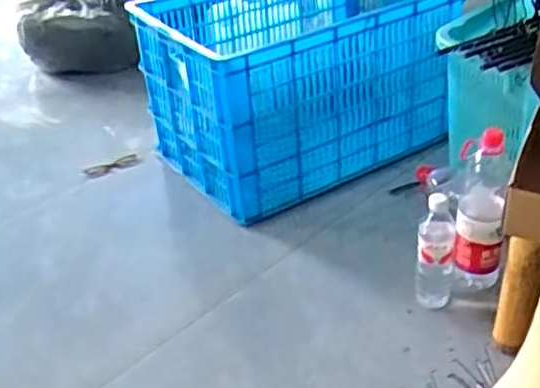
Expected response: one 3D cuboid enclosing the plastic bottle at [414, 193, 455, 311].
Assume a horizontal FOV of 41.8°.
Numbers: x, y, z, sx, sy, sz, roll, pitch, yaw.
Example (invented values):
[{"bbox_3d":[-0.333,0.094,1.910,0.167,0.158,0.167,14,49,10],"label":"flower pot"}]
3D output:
[{"bbox_3d":[0.279,0.106,1.192,0.060,0.217,0.060,3,34,14],"label":"plastic bottle"}]

